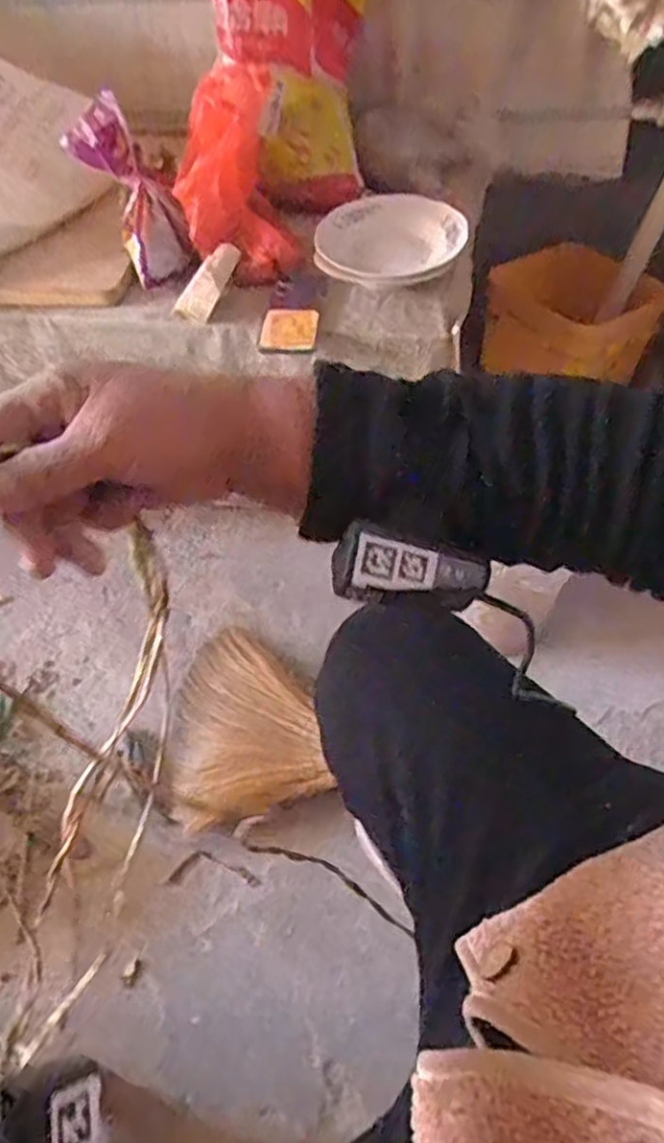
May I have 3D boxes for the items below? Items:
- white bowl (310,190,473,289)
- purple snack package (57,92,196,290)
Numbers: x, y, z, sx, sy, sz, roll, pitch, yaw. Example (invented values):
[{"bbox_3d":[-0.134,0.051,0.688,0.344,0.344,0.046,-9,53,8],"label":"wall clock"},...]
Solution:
[{"bbox_3d":[0.085,-0.489,1.083,0.199,0.056,0.199,-3,53,4],"label":"white bowl"},{"bbox_3d":[-0.304,-0.584,1.114,0.118,0.069,0.303,-26,88,-14],"label":"purple snack package"}]

